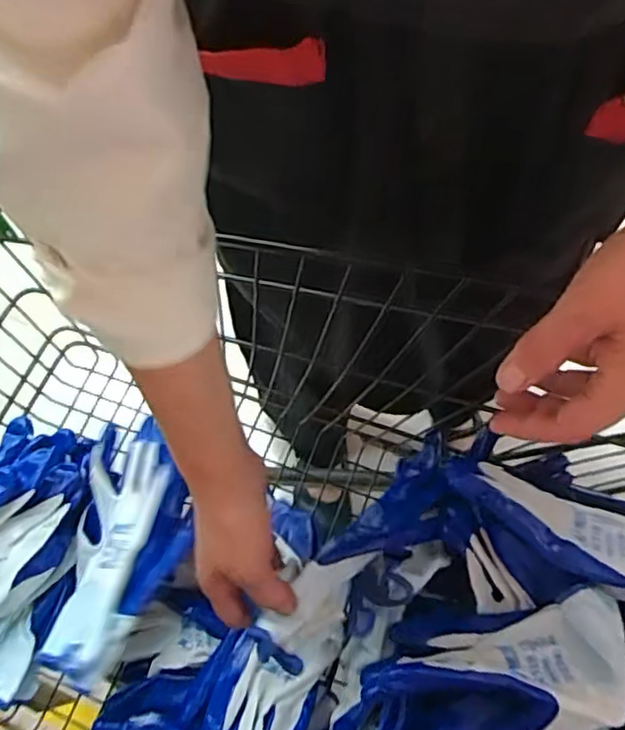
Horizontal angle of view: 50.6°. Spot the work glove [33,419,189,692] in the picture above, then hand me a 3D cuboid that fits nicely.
[{"bbox_3d":[-0.173,0.163,0.590,0.110,0.057,0.211,15,68,8],"label":"work glove"}]

